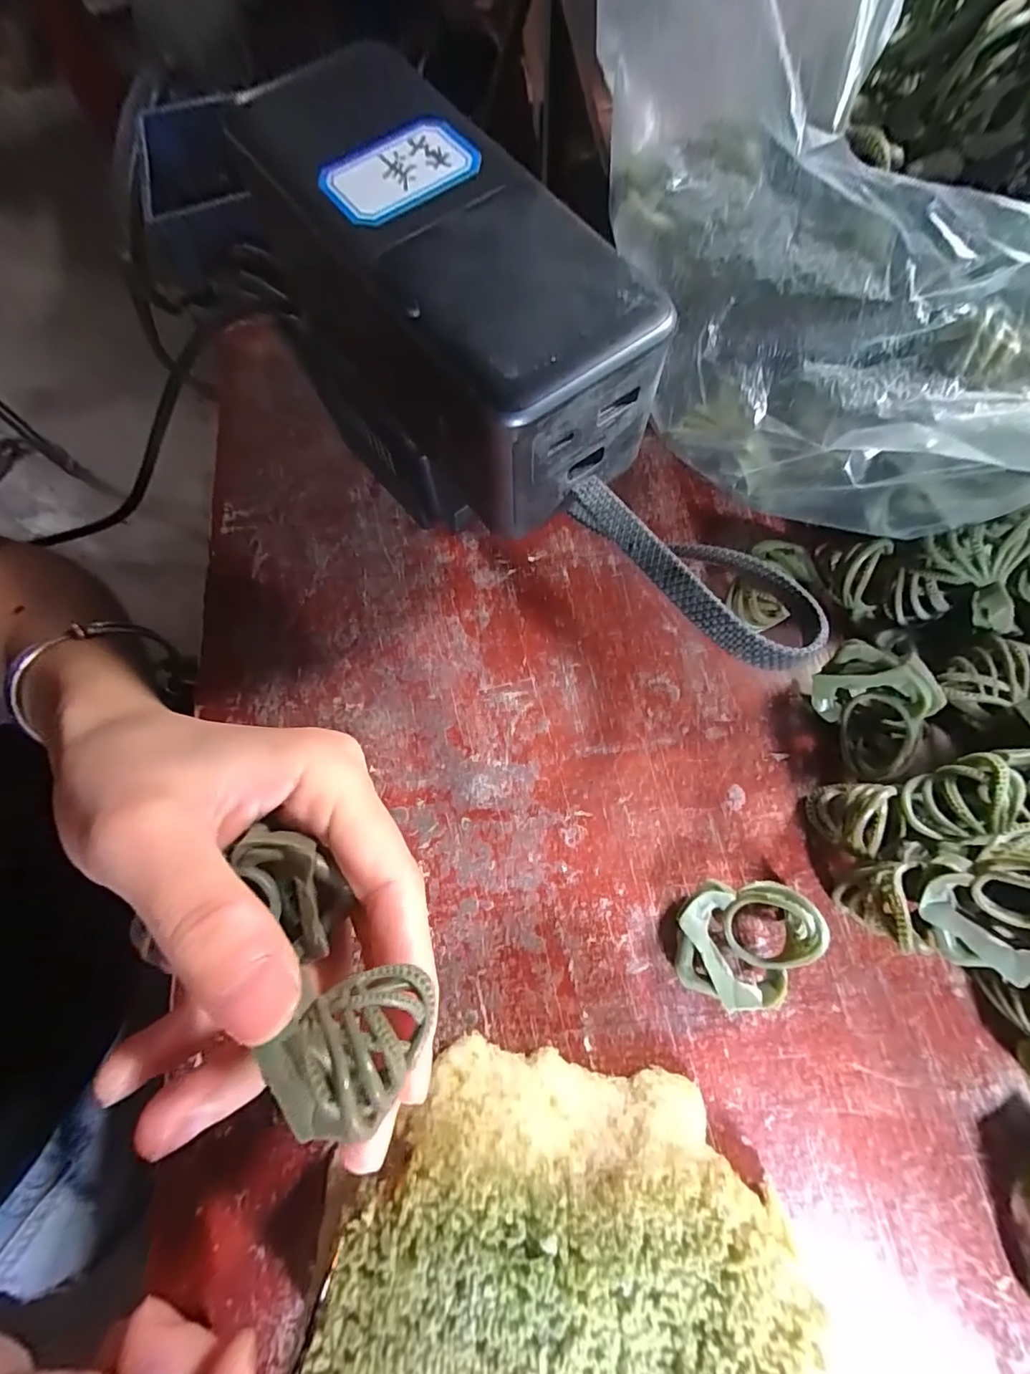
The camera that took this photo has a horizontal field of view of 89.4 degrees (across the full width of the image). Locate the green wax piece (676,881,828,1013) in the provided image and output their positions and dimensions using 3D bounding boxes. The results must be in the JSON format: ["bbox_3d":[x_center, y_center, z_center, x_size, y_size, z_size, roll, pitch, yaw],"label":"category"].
[{"bbox_3d":[0.069,0.076,0.154,0.039,0.028,0.034,-2,72,0],"label":"green wax piece"}]

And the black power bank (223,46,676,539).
[{"bbox_3d":[-0.019,-0.100,0.141,0.056,0.050,0.112,-39,74,-10],"label":"black power bank"}]

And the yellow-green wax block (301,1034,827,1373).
[{"bbox_3d":[0.008,0.150,0.124,0.102,0.042,0.100,-1,72,2],"label":"yellow-green wax block"}]

